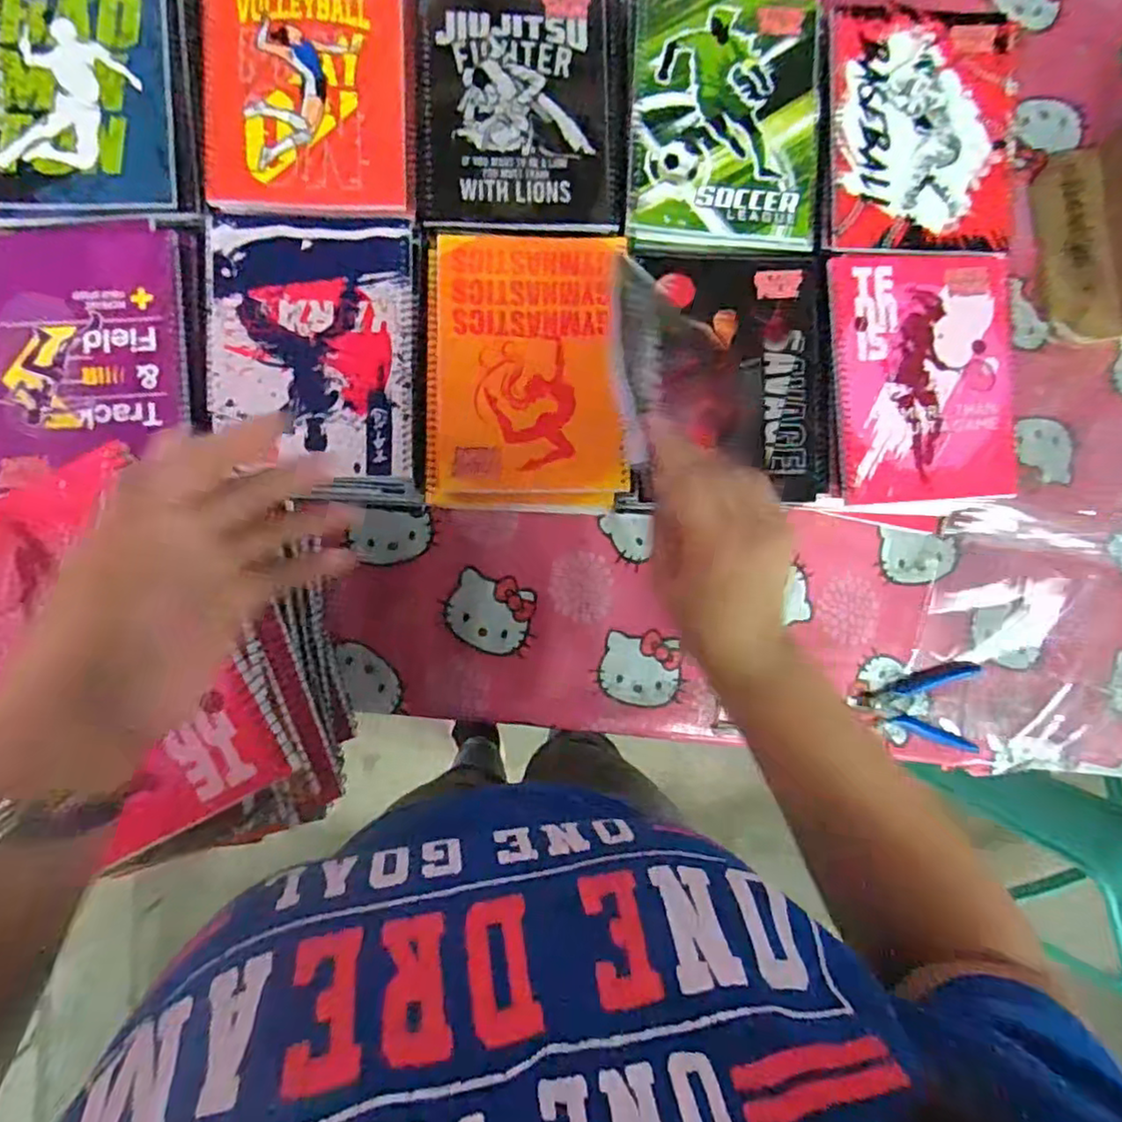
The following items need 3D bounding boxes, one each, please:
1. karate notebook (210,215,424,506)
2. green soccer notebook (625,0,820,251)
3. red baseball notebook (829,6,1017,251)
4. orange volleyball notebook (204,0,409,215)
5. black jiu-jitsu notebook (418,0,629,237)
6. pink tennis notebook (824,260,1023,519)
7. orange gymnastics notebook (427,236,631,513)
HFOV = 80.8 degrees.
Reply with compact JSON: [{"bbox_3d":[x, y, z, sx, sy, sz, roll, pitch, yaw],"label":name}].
[{"bbox_3d":[-0.188,-0.152,0.505,0.156,0.008,0.219,-1,90,-4],"label":"karate notebook"},{"bbox_3d":[0.132,-0.360,0.529,0.152,0.011,0.205,2,90,-4],"label":"green soccer notebook"},{"bbox_3d":[0.296,-0.353,0.538,0.152,0.008,0.190,1,90,-4],"label":"red baseball notebook"},{"bbox_3d":[-0.196,-0.374,0.508,0.151,0.007,0.206,0,90,-4],"label":"orange volleyball notebook"},{"bbox_3d":[-0.029,-0.360,0.519,0.161,0.008,0.201,1,90,-4],"label":"black jiu-jitsu notebook"},{"bbox_3d":[0.299,-0.146,0.539,0.152,0.009,0.204,-4,90,-4],"label":"pink tennis notebook"},{"bbox_3d":[-0.027,-0.148,0.515,0.150,0.008,0.207,1,90,-4],"label":"orange gymnastics notebook"}]

